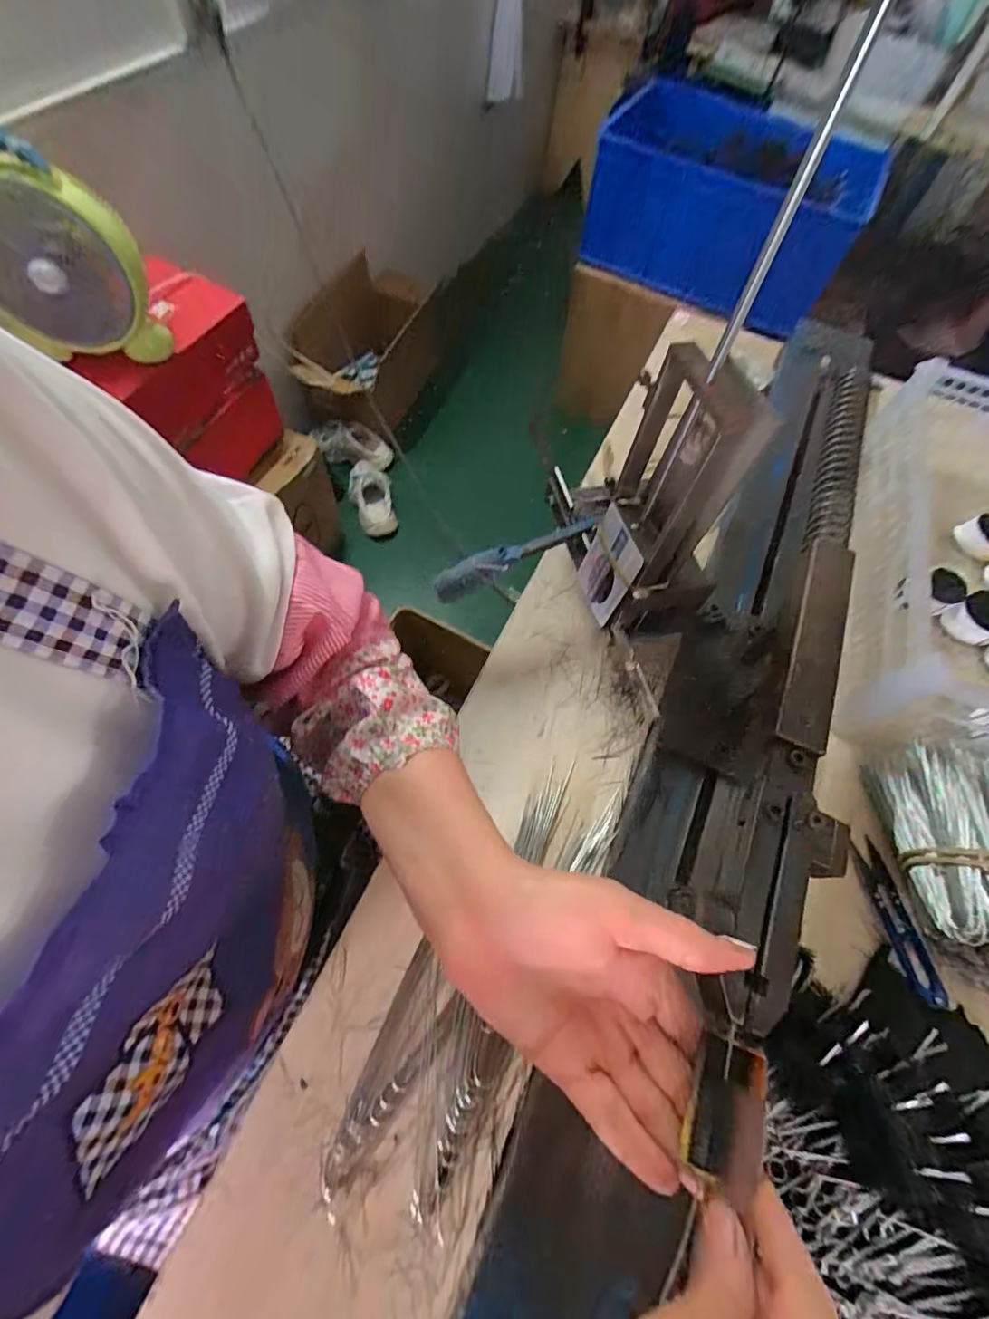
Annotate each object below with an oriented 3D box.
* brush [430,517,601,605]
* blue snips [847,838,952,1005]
[{"bbox_3d":[0.020,-0.086,0.435,0.148,0.025,0.023,-22,68,-14],"label":"brush"},{"bbox_3d":[0.312,0.201,0.395,0.026,0.010,0.112,-9,65,-6],"label":"blue snips"}]

